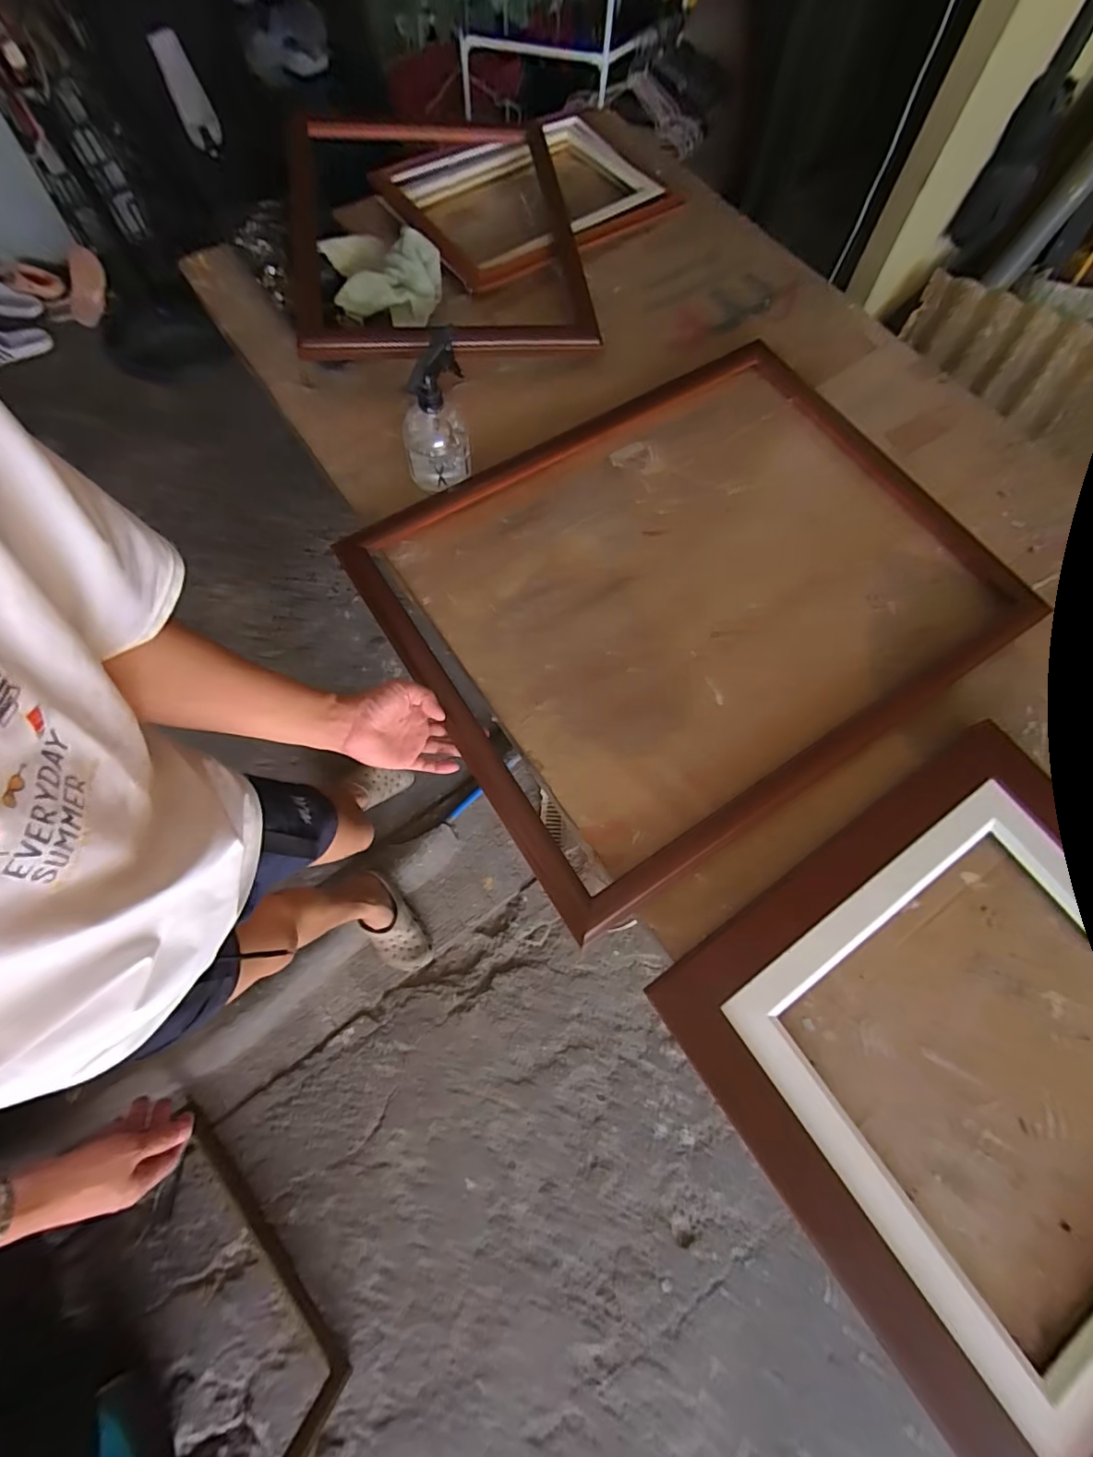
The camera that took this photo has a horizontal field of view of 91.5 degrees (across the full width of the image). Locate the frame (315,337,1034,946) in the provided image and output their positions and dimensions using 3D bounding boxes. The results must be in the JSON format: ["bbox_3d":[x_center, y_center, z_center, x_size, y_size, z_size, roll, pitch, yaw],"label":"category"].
[{"bbox_3d":[0.195,-0.201,0.699,0.765,0.040,0.603,-30,74,-10],"label":"frame"}]

